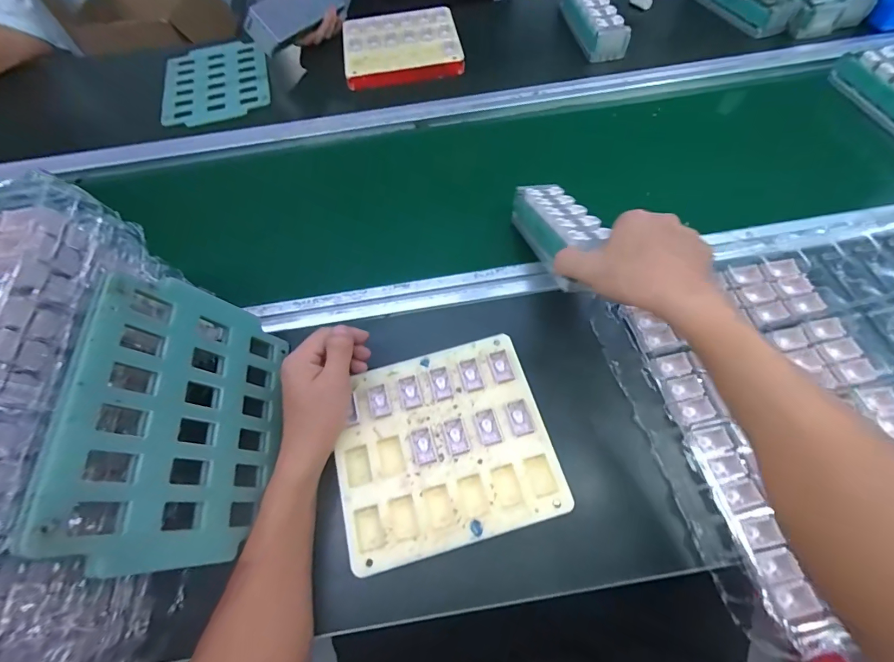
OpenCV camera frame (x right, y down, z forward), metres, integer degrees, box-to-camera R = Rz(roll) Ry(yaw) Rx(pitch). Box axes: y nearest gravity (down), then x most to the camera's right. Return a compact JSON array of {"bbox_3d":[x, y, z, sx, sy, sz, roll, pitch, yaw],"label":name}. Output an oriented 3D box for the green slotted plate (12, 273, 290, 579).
[{"bbox_3d":[-0.212,0.072,0.332,0.012,0.173,0.219,-18,61,21],"label":"green slotted plate"}]

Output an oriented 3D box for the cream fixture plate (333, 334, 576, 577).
[{"bbox_3d":[-0.006,0.107,0.377,0.195,0.014,0.177,-16,63,-4],"label":"cream fixture plate"}]

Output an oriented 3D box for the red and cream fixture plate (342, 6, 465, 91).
[{"bbox_3d":[-0.082,-0.506,0.700,0.198,0.030,0.199,-11,63,-2],"label":"red and cream fixture plate"}]

